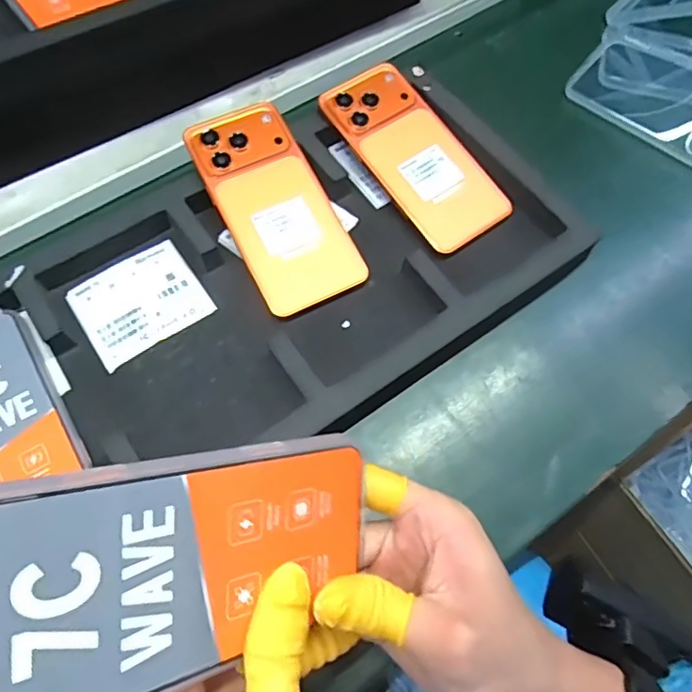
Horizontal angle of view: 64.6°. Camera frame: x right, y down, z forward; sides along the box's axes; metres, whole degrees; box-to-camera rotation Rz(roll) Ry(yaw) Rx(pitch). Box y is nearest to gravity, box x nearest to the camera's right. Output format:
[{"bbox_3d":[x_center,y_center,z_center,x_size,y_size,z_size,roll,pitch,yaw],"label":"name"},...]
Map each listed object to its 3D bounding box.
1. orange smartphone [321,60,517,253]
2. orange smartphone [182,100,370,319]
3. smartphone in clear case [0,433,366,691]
[{"bbox_3d":[0.054,-0.151,0.427,0.078,0.006,0.165,-34,79,-16],"label":"orange smartphone"},{"bbox_3d":[-0.052,-0.103,0.400,0.077,0.007,0.161,-26,80,-12],"label":"orange smartphone"},{"bbox_3d":[-0.059,0.076,0.184,0.159,0.006,0.077,-1,93,-40],"label":"smartphone in clear case"}]

